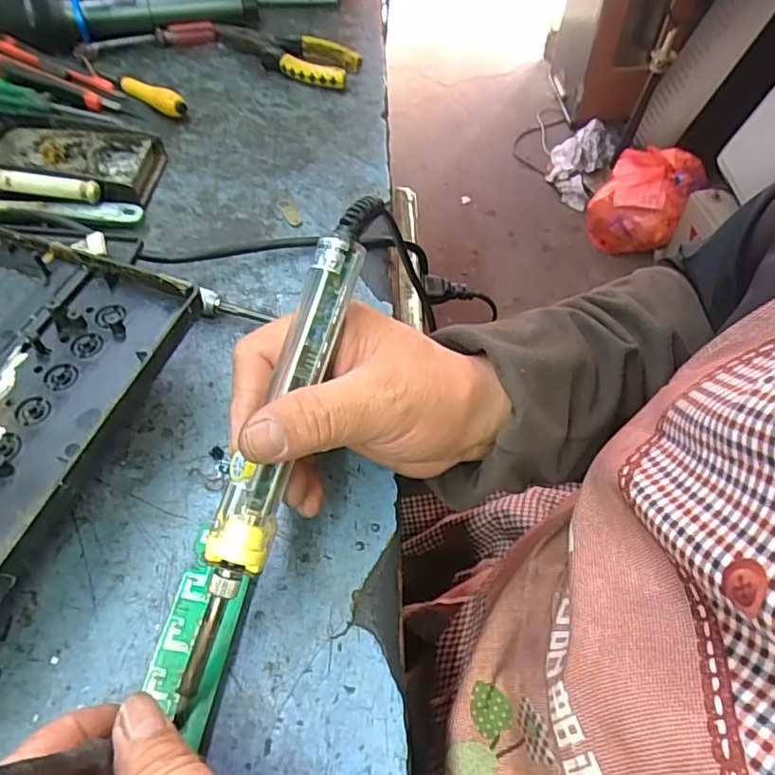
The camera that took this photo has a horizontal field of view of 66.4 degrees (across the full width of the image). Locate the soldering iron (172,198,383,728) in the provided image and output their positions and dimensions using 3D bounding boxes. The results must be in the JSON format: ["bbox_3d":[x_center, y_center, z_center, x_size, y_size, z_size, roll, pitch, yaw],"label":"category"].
[{"bbox_3d":[-0.048,0.024,0.248,0.022,0.018,0.226,17,83,10],"label":"soldering iron"}]

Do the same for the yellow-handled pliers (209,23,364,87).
[{"bbox_3d":[-0.100,-0.325,0.564,0.164,0.015,0.064,29,60,18],"label":"yellow-handled pliers"}]

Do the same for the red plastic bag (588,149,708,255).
[{"bbox_3d":[0.642,-0.455,1.506,0.240,0.220,0.211,20,58,12],"label":"red plastic bag"}]

